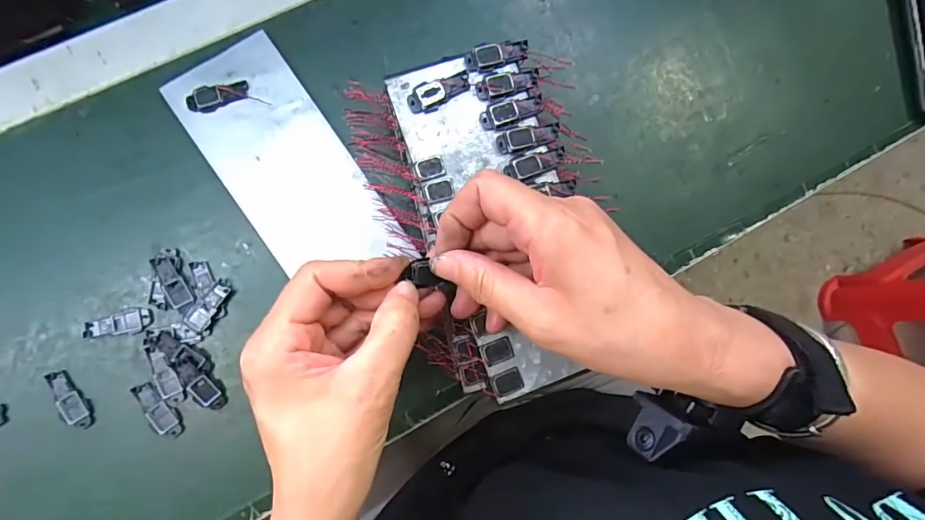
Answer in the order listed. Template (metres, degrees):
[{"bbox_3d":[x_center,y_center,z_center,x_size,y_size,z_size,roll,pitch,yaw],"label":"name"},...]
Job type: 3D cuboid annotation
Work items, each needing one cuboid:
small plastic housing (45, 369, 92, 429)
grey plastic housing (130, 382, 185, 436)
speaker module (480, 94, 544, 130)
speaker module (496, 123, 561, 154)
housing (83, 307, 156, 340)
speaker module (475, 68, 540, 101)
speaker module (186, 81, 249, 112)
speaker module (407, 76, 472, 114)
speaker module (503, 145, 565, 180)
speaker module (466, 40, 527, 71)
[{"bbox_3d":[-0.246,0.088,0.295,0.013,0.004,0.040,-29,90,-8],"label":"small plastic housing"},{"bbox_3d":[-0.194,0.096,0.300,0.014,0.004,0.039,-36,91,-8],"label":"grey plastic housing"},{"bbox_3d":[0.030,-0.090,0.286,0.040,0.005,0.014,-19,87,-8],"label":"speaker module"},{"bbox_3d":[0.041,-0.074,0.286,0.040,0.006,0.014,-17,87,-8],"label":"speaker module"},{"bbox_3d":[-0.221,0.040,0.302,0.041,0.004,0.016,-7,87,-7],"label":"housing"},{"bbox_3d":[0.028,-0.107,0.287,0.040,0.005,0.015,-13,86,-7],"label":"speaker module"},{"bbox_3d":[-0.164,-0.110,0.317,0.039,0.005,0.015,-15,88,-7],"label":"speaker module"},{"bbox_3d":[-0.014,-0.100,0.283,0.039,0.005,0.015,-20,87,-8],"label":"speaker module"},{"bbox_3d":[0.044,-0.058,0.284,0.038,0.004,0.014,-21,87,-8],"label":"speaker module"},{"bbox_3d":[0.021,-0.124,0.287,0.039,0.004,0.016,-11,86,-7],"label":"speaker module"}]

